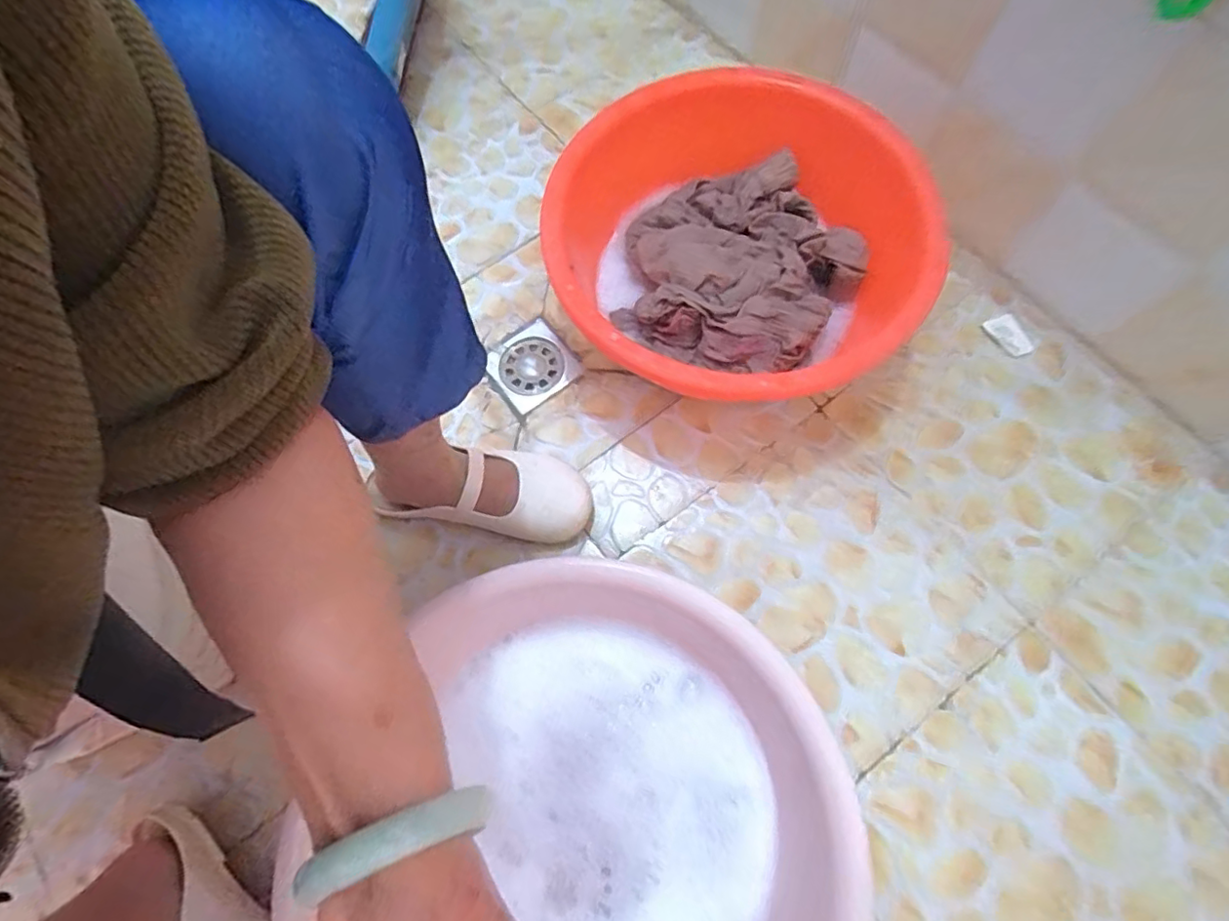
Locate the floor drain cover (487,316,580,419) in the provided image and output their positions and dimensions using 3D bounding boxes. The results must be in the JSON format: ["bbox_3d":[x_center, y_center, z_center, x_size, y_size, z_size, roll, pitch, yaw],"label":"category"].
[{"bbox_3d":[-0.103,-0.117,0.713,0.097,0.011,0.098,-39,73,-11],"label":"floor drain cover"}]

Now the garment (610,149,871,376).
[{"bbox_3d":[0.140,-0.225,0.692,0.258,0.092,0.258,-1,70,2],"label":"garment"}]

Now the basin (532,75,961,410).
[{"bbox_3d":[0.133,-0.217,0.648,0.389,0.168,0.371,-1,70,2],"label":"basin"}]

